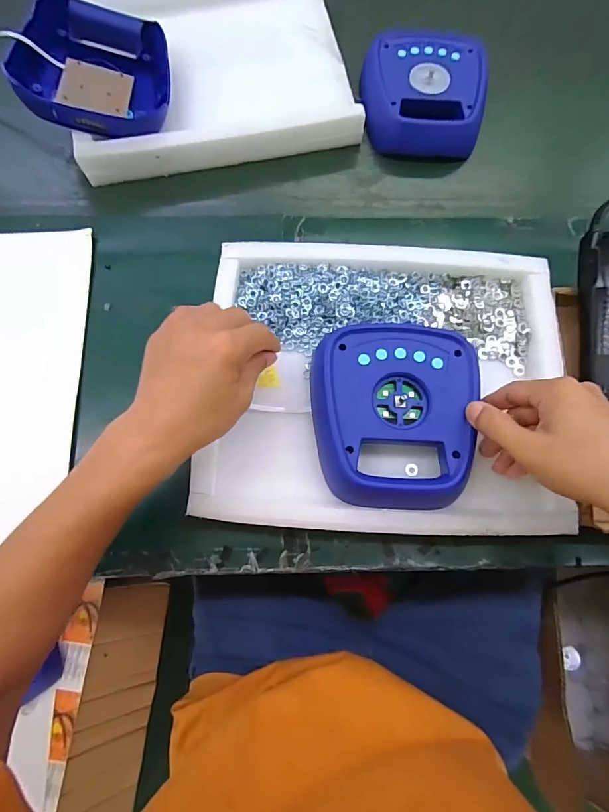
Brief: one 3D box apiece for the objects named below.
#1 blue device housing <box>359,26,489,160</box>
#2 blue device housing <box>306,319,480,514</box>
[{"bbox_3d":[0.159,-0.417,0.548,0.166,0.046,0.176,8,75,1],"label":"blue device housing"},{"bbox_3d":[0.084,0.006,0.391,0.151,0.028,0.172,5,75,0],"label":"blue device housing"}]

